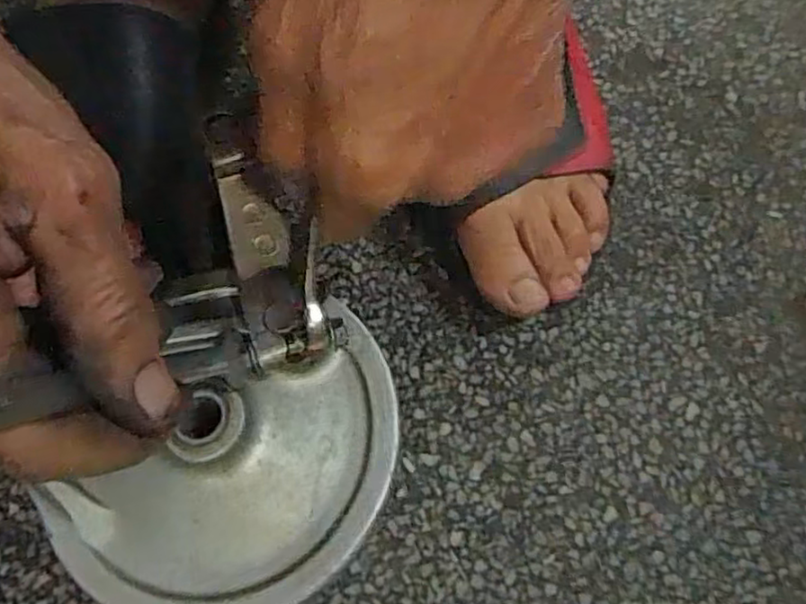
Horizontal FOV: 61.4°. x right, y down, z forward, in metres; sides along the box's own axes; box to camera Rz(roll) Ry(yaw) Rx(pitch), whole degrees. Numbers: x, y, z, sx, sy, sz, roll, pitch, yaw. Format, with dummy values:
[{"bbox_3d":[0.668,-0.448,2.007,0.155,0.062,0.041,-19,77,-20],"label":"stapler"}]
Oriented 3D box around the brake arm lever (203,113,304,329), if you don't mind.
[{"bbox_3d":[-0.055,-0.028,0.246,0.021,0.011,0.081,-17,85,-6],"label":"brake arm lever"}]

